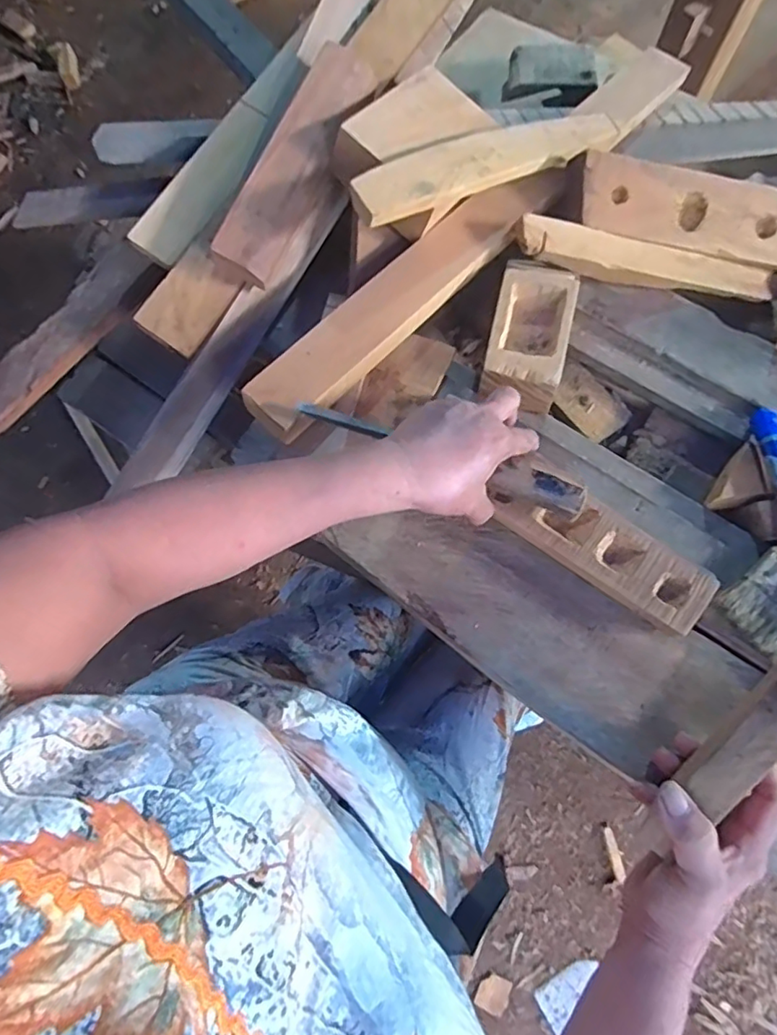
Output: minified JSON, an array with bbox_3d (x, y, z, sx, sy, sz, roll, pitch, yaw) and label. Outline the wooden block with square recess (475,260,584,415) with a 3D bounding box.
[{"bbox_3d":[0.120,-0.163,0.506,0.068,0.050,0.128,13,72,4],"label":"wooden block with square recess"}]

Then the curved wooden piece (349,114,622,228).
[{"bbox_3d":[0.089,-0.306,0.497,0.281,0.022,0.044,-31,74,-23],"label":"curved wooden piece"}]

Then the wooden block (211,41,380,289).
[{"bbox_3d":[-0.078,-0.305,0.502,0.056,0.040,0.219,29,83,-15],"label":"wooden block"}]

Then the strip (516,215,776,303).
[{"bbox_3d":[0.246,-0.231,0.524,0.277,0.024,0.032,4,71,-13],"label":"strip"}]

